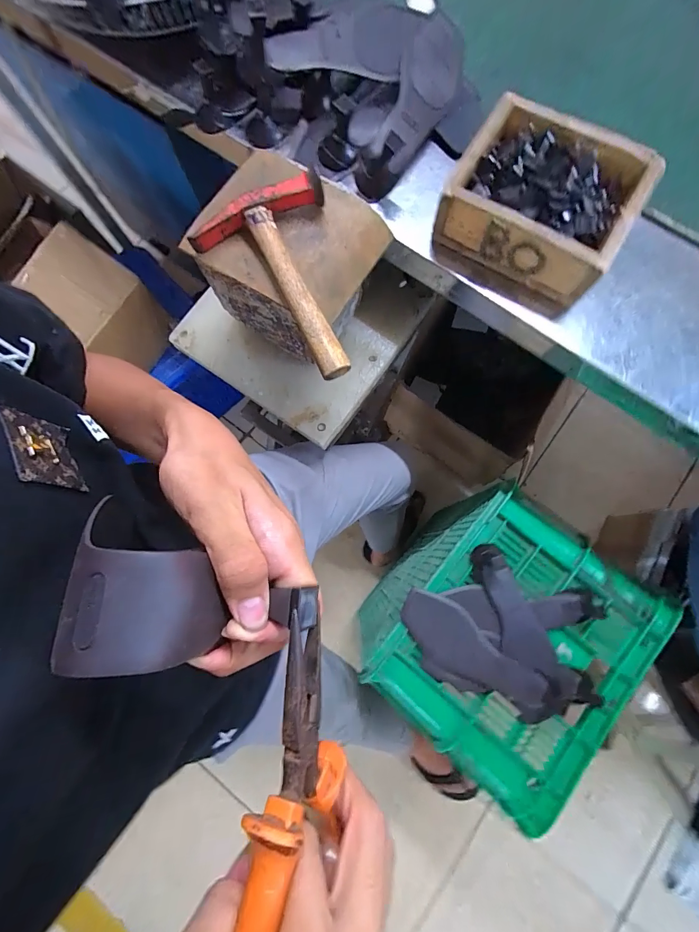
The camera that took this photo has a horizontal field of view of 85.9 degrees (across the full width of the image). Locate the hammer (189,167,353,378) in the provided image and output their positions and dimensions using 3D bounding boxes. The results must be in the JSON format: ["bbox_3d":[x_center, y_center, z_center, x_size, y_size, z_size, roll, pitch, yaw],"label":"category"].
[{"bbox_3d":[-0.055,-0.181,0.372,0.138,0.030,0.204,-26,79,-5],"label":"hammer"}]

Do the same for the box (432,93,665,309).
[{"bbox_3d":[0.204,-0.288,0.415,0.187,0.072,0.154,31,80,6],"label":"box"}]

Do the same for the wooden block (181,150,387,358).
[{"bbox_3d":[-0.059,-0.230,0.465,0.185,0.153,0.153,32,80,6],"label":"wooden block"}]

